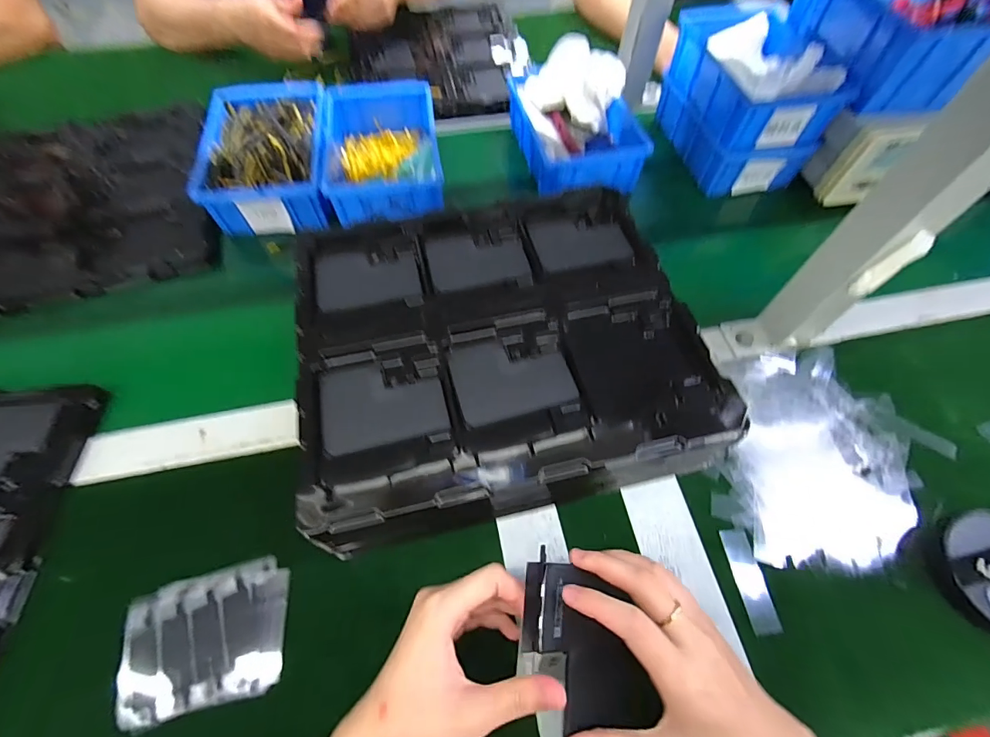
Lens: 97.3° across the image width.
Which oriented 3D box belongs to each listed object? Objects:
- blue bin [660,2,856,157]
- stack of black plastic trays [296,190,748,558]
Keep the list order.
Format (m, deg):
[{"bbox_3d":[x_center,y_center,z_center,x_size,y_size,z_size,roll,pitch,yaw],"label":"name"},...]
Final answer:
[{"bbox_3d":[0.323,-0.368,0.553,0.140,0.064,0.203,-7,60,-6],"label":"blue bin"},{"bbox_3d":[-0.001,-0.015,0.396,0.314,0.087,0.285,-12,61,-9],"label":"stack of black plastic trays"}]

